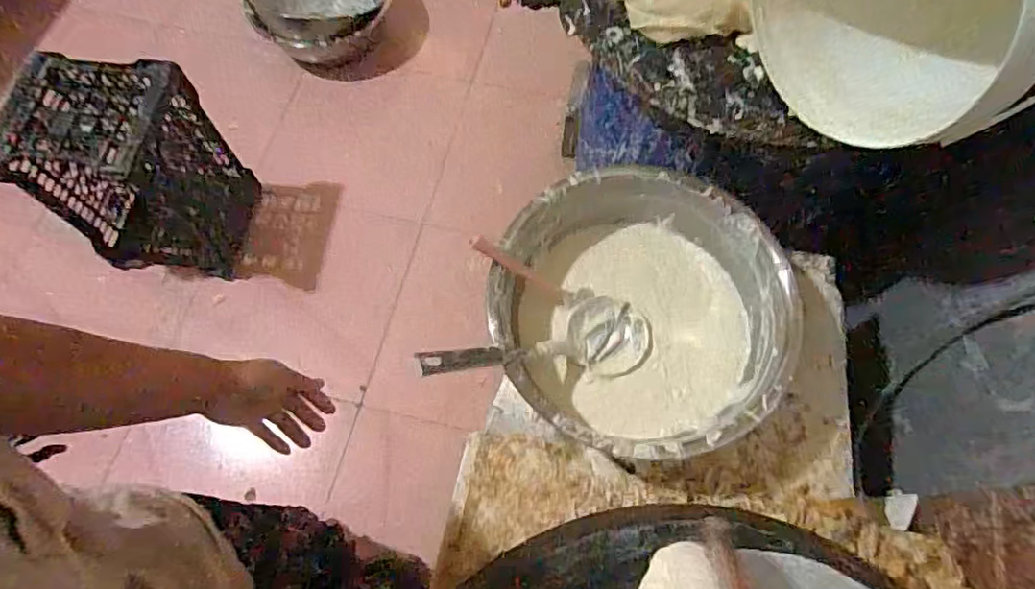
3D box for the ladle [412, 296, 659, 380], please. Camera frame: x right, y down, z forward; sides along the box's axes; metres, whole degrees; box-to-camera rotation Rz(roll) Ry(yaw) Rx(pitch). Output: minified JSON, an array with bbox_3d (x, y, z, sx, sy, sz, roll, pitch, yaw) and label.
[{"bbox_3d":[0.028,0.058,0.762,0.352,0.089,0.119,0,61,-42],"label":"ladle"}]

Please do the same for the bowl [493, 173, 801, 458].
[{"bbox_3d":[0.151,0.034,0.813,0.358,0.126,0.384,0,67,0],"label":"bowl"}]

